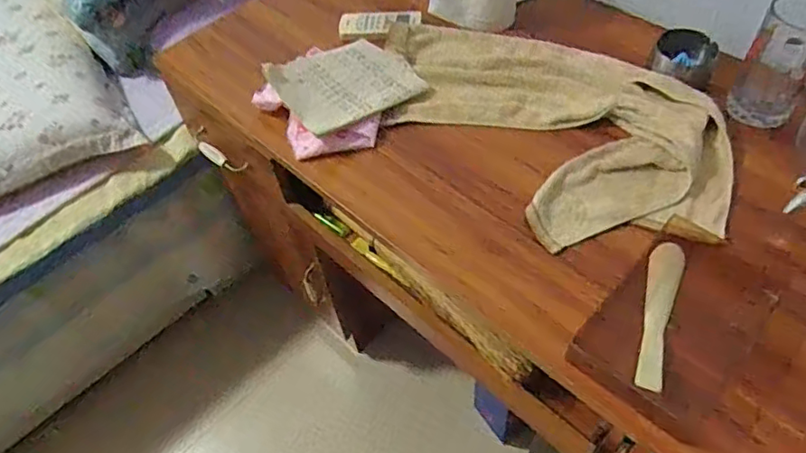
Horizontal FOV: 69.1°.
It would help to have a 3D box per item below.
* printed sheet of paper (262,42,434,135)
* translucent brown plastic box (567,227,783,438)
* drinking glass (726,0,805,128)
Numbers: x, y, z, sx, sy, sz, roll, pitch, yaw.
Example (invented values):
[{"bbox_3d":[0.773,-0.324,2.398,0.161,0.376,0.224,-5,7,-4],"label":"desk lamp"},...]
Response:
[{"bbox_3d":[-0.082,-0.207,0.825,0.195,0.019,0.136,-27,69,-27],"label":"printed sheet of paper"},{"bbox_3d":[0.286,0.099,0.612,0.141,0.037,0.222,33,62,24],"label":"translucent brown plastic box"},{"bbox_3d":[0.455,-0.197,0.704,0.077,0.136,0.067,26,60,20],"label":"drinking glass"}]

